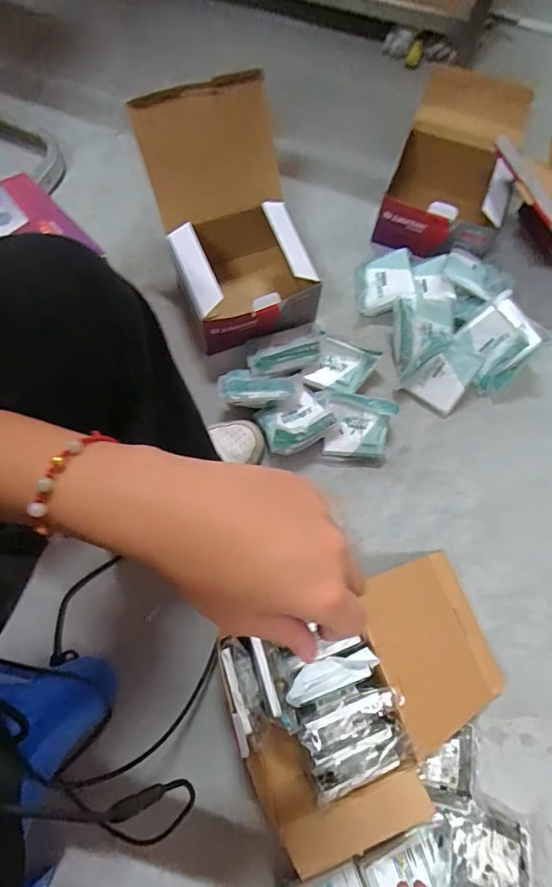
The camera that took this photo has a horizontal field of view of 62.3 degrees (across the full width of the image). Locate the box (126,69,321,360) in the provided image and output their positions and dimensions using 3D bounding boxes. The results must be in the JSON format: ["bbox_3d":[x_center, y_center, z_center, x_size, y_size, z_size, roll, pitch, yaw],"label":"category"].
[{"bbox_3d":[-0.062,-0.300,0.664,0.182,0.276,0.242,-20,73,-8],"label":"box"}]

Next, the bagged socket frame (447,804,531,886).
[{"bbox_3d":[0.234,0.457,0.500,0.090,0.024,0.086,19,56,4],"label":"bagged socket frame"}]

